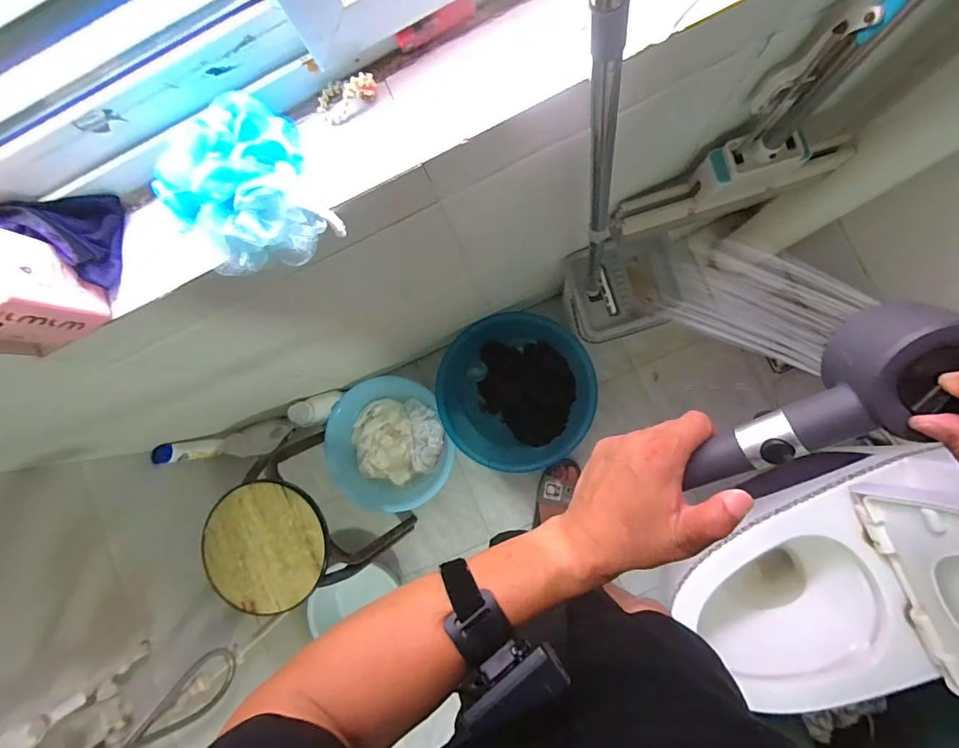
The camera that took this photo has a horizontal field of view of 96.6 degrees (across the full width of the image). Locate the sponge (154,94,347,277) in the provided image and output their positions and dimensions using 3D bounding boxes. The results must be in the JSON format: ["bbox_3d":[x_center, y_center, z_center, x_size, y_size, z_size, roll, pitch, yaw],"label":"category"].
[{"bbox_3d":[-0.205,-0.161,0.374,0.112,0.090,0.131,-27,85,5],"label":"sponge"}]

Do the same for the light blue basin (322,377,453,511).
[{"bbox_3d":[-0.271,0.208,1.273,0.335,0.116,0.385,-27,85,5],"label":"light blue basin"}]

